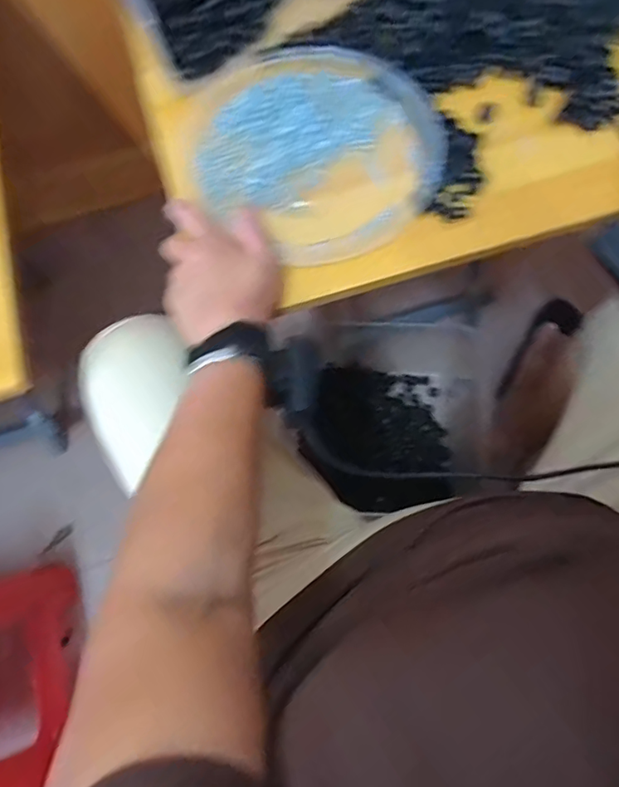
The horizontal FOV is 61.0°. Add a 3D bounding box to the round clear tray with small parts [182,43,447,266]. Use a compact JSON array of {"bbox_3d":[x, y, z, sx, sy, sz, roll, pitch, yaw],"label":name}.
[{"bbox_3d":[0.004,-0.234,0.493,0.231,0.022,0.213,0,74,-1],"label":"round clear tray with small parts"}]

